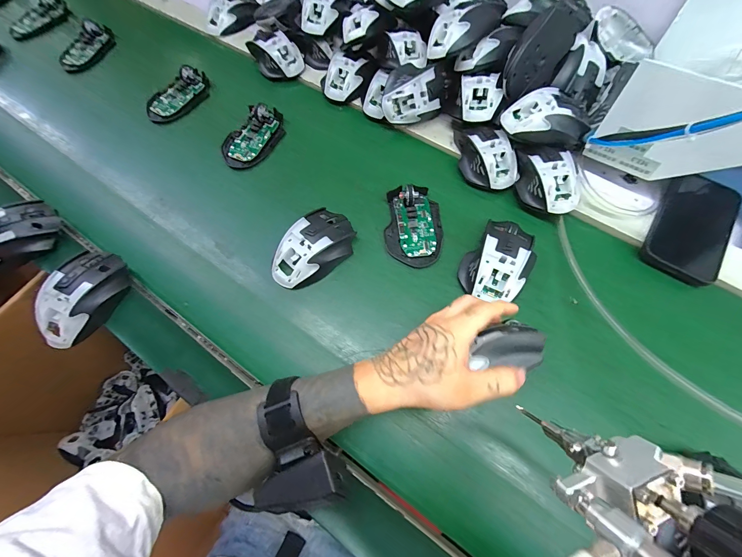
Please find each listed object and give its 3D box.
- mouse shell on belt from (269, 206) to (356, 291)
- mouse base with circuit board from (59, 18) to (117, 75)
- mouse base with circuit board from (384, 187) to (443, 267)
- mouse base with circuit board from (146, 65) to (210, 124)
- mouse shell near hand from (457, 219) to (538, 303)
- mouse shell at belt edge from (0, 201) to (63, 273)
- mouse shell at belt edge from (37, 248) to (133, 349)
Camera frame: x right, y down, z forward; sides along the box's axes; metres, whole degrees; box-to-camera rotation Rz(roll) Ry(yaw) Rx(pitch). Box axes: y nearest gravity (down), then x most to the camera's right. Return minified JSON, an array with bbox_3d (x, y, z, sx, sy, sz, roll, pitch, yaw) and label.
[{"bbox_3d":[-0.071,-0.037,0.397,0.067,0.033,0.112,37,74,15],"label":"mouse shell on belt"},{"bbox_3d":[-0.510,-0.413,0.576,0.071,0.024,0.122,8,69,5],"label":"mouse base with circuit board"},{"bbox_3d":[0.056,-0.071,0.409,0.072,0.027,0.108,-1,68,1],"label":"mouse base with circuit board"},{"bbox_3d":[-0.312,-0.299,0.517,0.061,0.028,0.112,32,73,13],"label":"mouse base with circuit board"},{"bbox_3d":[0.152,-0.020,0.380,0.075,0.038,0.105,30,72,12],"label":"mouse shell near hand"},{"bbox_3d":[-0.455,-0.050,0.406,0.063,0.048,0.110,41,75,16],"label":"mouse shell at belt edge"},{"bbox_3d":[-0.337,0.022,0.371,0.068,0.040,0.111,27,71,12],"label":"mouse shell at belt edge"}]

